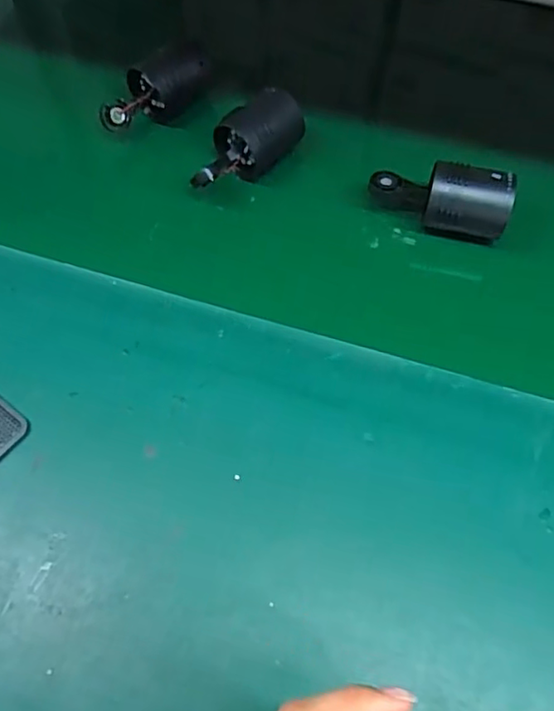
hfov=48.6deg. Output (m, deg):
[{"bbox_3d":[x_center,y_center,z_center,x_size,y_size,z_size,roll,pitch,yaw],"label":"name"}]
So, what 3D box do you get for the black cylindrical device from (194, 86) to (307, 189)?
[{"bbox_3d":[-0.028,-0.188,0.542,0.113,0.054,0.043,-38,68,-19],"label":"black cylindrical device"}]

